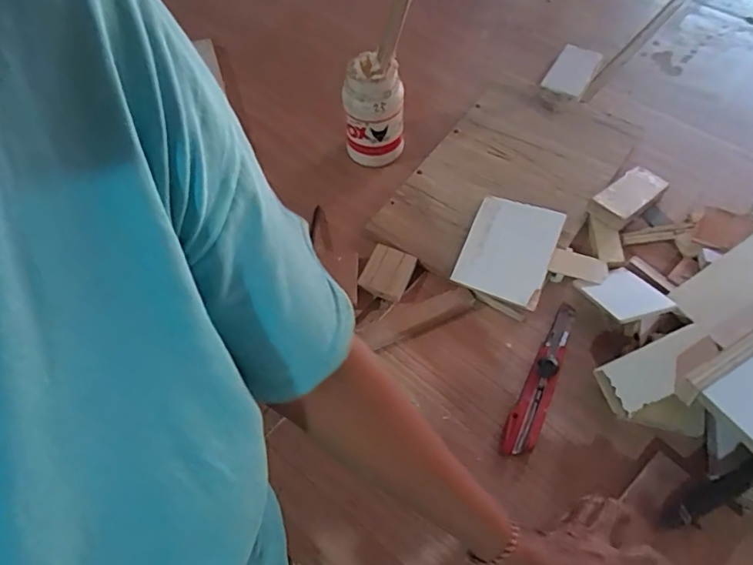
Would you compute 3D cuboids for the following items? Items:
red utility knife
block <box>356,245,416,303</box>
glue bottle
[{"bbox_3d":[0.180,0.097,0.562,0.031,0.020,0.186,24,63,17],"label":"red utility knife"},{"bbox_3d":[0.013,-0.012,0.630,0.055,0.019,0.064,18,61,13],"label":"block"},{"bbox_3d":[-0.005,-0.226,0.701,0.077,0.131,0.067,-3,58,1],"label":"glue bottle"}]

